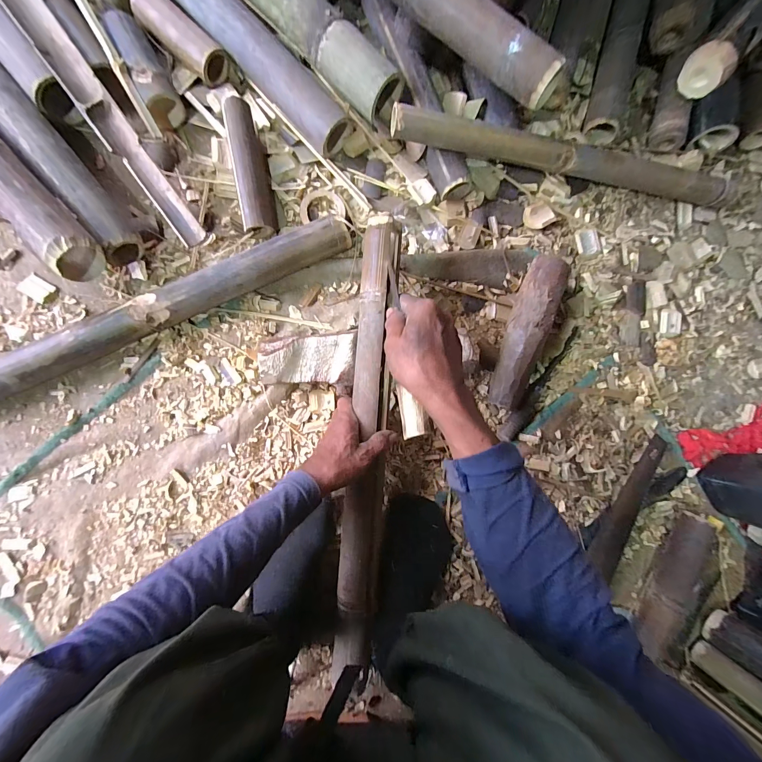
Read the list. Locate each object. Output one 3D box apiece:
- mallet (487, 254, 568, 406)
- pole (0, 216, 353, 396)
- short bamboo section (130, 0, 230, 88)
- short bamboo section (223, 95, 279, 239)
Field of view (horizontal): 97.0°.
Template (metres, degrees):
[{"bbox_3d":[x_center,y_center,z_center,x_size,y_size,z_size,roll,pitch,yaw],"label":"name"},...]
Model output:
[{"bbox_3d":[0.240,-0.075,0.553,0.068,0.068,0.248,16,85,-6],"label":"mallet"},{"bbox_3d":[-0.340,-0.089,0.486,0.638,0.062,0.052,-26,90,-8],"label":"pole"},{"bbox_3d":[-0.318,-0.541,0.529,0.144,0.050,0.056,37,83,-3],"label":"short bamboo section"},{"bbox_3d":[-0.203,-0.330,0.529,0.049,0.050,0.203,-9,87,-7],"label":"short bamboo section"}]

